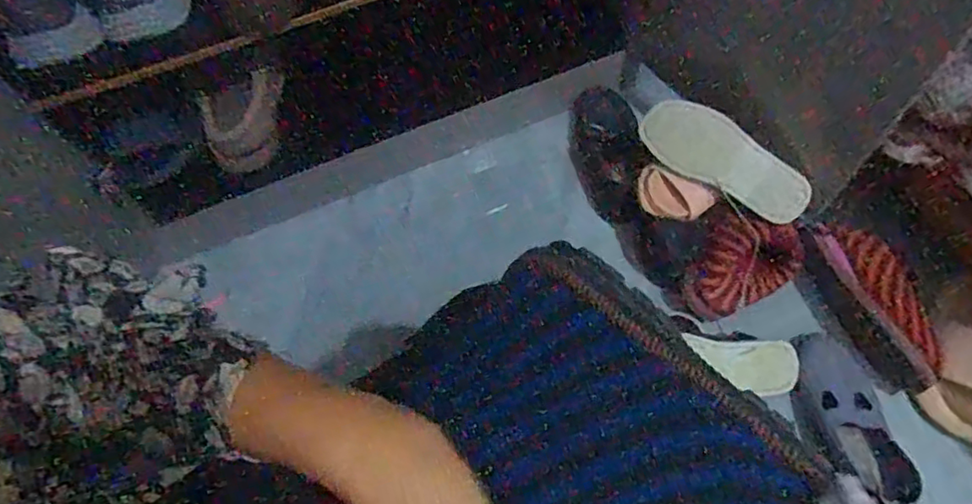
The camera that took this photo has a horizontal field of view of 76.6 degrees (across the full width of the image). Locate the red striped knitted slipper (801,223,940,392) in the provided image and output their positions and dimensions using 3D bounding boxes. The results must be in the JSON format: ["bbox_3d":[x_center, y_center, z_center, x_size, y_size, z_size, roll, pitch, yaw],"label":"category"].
[{"bbox_3d":[0.478,0.061,0.760,0.073,0.061,0.231,-29,87,-11],"label":"red striped knitted slipper"}]

